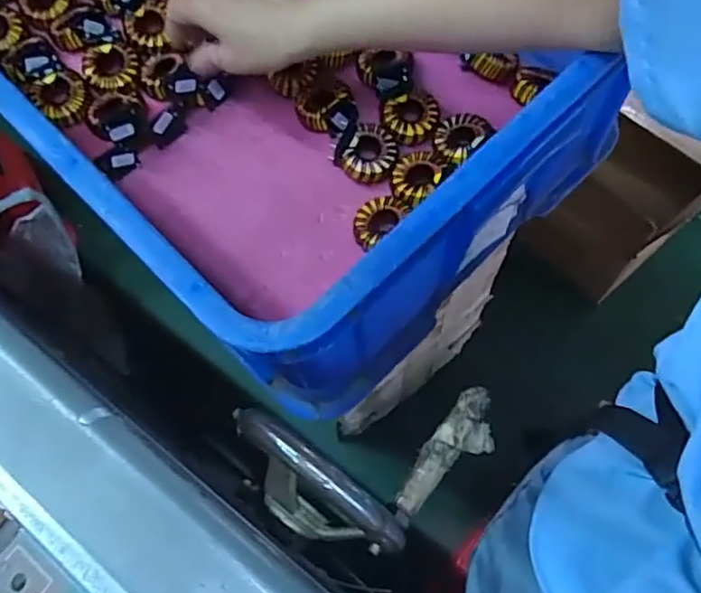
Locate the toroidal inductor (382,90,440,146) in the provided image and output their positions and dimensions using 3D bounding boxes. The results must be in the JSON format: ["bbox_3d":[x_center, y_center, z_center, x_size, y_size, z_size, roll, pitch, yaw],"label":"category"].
[{"bbox_3d":[0.054,-0.156,0.522,0.048,0.018,0.037,-9,65,-1],"label":"toroidal inductor"}]

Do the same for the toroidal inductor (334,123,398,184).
[{"bbox_3d":[0.016,-0.125,0.512,0.050,0.020,0.048,-1,65,3],"label":"toroidal inductor"}]

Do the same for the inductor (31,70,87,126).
[{"bbox_3d":[-0.260,-0.177,0.534,0.045,0.020,0.041,-27,67,-9],"label":"inductor"}]

